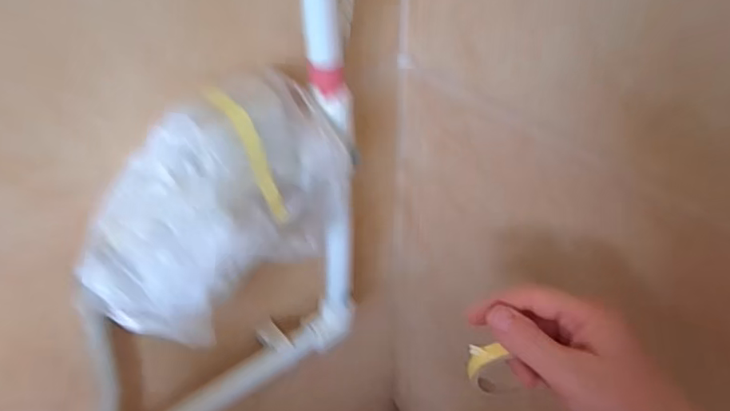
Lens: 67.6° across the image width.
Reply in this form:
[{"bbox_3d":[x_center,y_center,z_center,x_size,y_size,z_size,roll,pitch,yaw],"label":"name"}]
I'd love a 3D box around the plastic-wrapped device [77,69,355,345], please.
[{"bbox_3d":[-0.078,-0.002,0.307,0.073,0.102,0.162,24,47,26],"label":"plastic-wrapped device"}]

